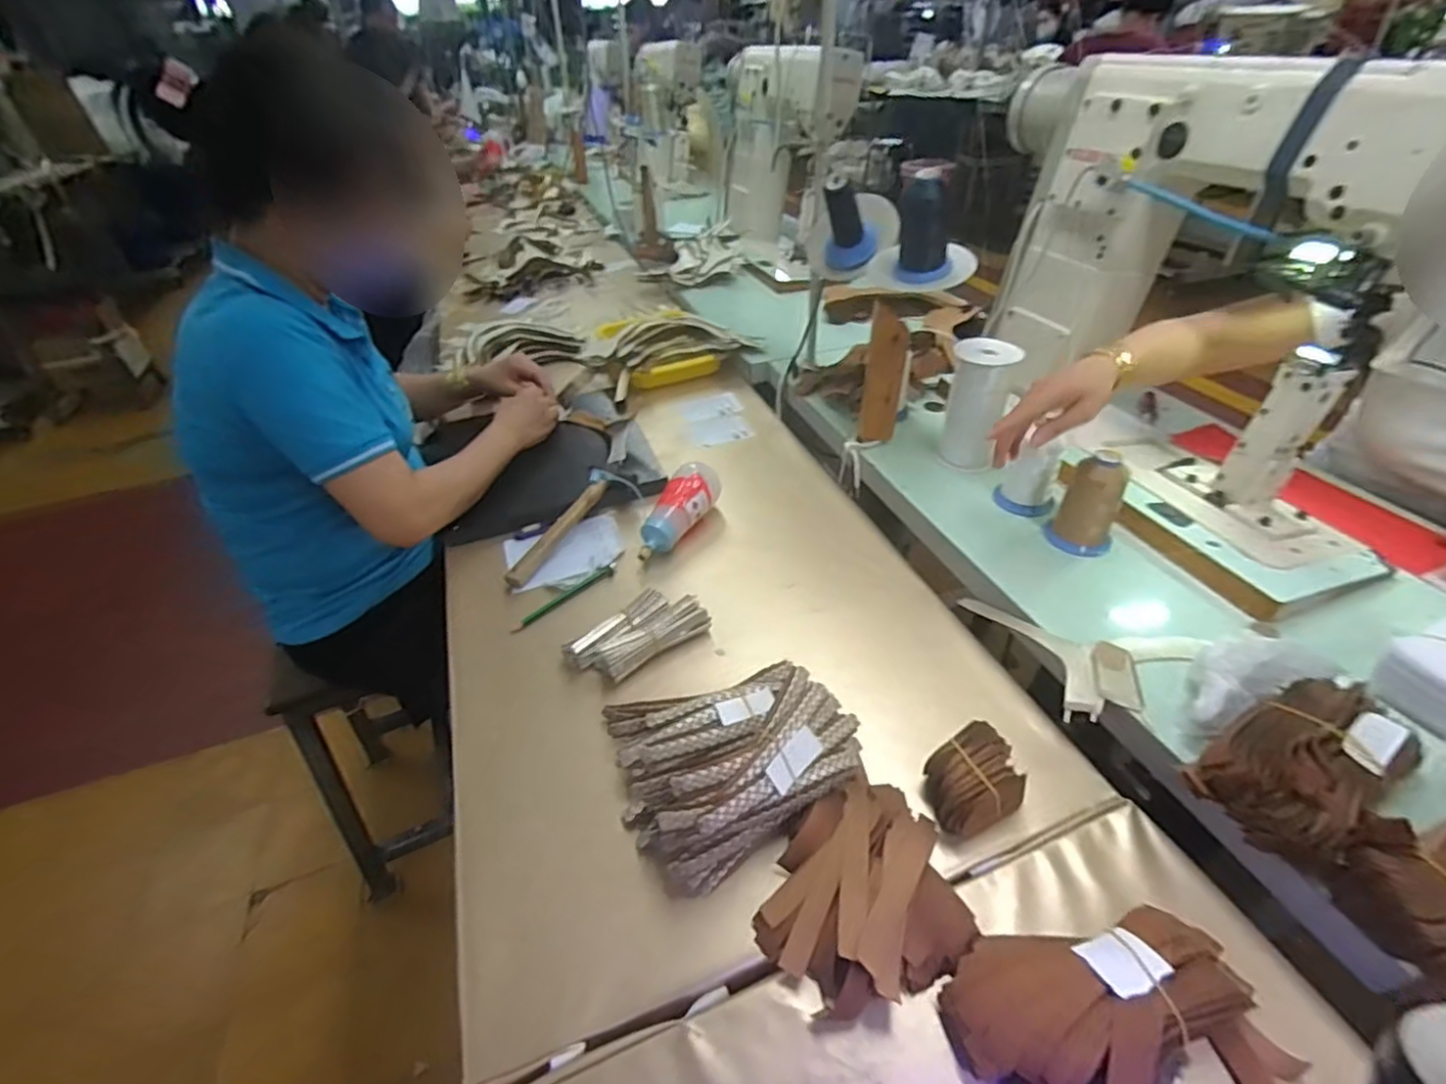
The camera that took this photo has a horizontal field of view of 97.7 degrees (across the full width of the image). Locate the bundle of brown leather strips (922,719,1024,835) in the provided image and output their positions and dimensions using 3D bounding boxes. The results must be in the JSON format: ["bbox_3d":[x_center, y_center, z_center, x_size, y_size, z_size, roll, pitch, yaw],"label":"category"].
[{"bbox_3d":[0.200,0.196,0.508,0.076,0.056,0.065,-18,43,-17],"label":"bundle of brown leather strips"}]

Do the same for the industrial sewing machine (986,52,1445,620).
[{"bbox_3d":[0.516,-0.294,0.734,0.209,0.406,0.641,-6,40,-4],"label":"industrial sewing machine"}]

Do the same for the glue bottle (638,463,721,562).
[{"bbox_3d":[-0.057,-0.041,0.782,0.050,0.054,0.155,21,58,25],"label":"glue bottle"}]

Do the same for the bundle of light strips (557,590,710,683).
[{"bbox_3d":[-0.088,0.094,0.654,0.134,0.030,0.074,-30,48,-29],"label":"bundle of light strips"}]

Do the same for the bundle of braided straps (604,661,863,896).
[{"bbox_3d":[-0.002,0.165,0.539,0.188,0.077,0.173,-23,44,-22],"label":"bundle of braided straps"}]

